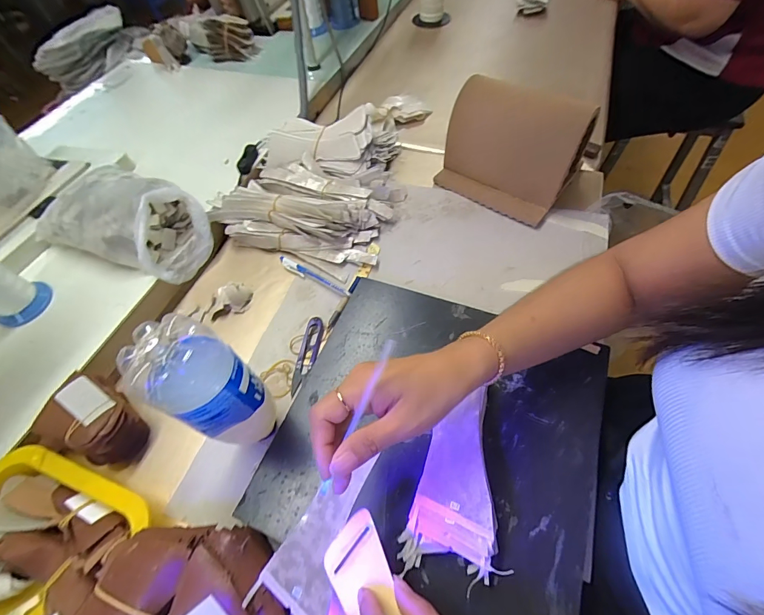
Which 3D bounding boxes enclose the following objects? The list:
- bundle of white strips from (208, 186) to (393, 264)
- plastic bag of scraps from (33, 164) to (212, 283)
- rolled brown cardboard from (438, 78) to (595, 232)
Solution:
[{"bbox_3d":[-0.125,-0.128,0.564,0.259,0.047,0.101,7,55,10],"label":"bundle of white strips"},{"bbox_3d":[-0.367,-0.129,0.542,0.227,0.097,0.138,18,57,17],"label":"plastic bag of scraps"},{"bbox_3d":[0.181,-0.223,0.542,0.182,0.136,0.097,34,63,25],"label":"rolled brown cardboard"}]

